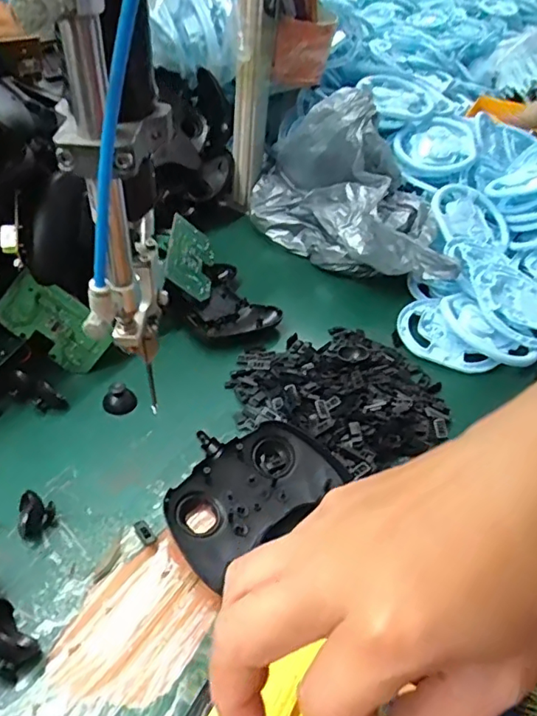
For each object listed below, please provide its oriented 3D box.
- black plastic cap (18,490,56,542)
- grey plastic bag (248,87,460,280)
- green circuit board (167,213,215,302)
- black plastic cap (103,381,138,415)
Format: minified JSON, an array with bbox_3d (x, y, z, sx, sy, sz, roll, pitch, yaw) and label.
[{"bbox_3d":[-0.151,0.101,0.355,0.024,0.021,0.022,3,40,-3],"label":"black plastic cap"},{"bbox_3d":[0.103,-0.196,0.618,0.134,0.151,0.297,-29,51,-34],"label":"grey plastic bag"},{"bbox_3d":[-0.077,-0.099,0.548,0.053,0.006,0.086,27,48,-35],"label":"green circuit board"},{"bbox_3d":[-0.120,0.033,0.440,0.025,0.021,0.018,-7,42,-15],"label":"black plastic cap"}]

